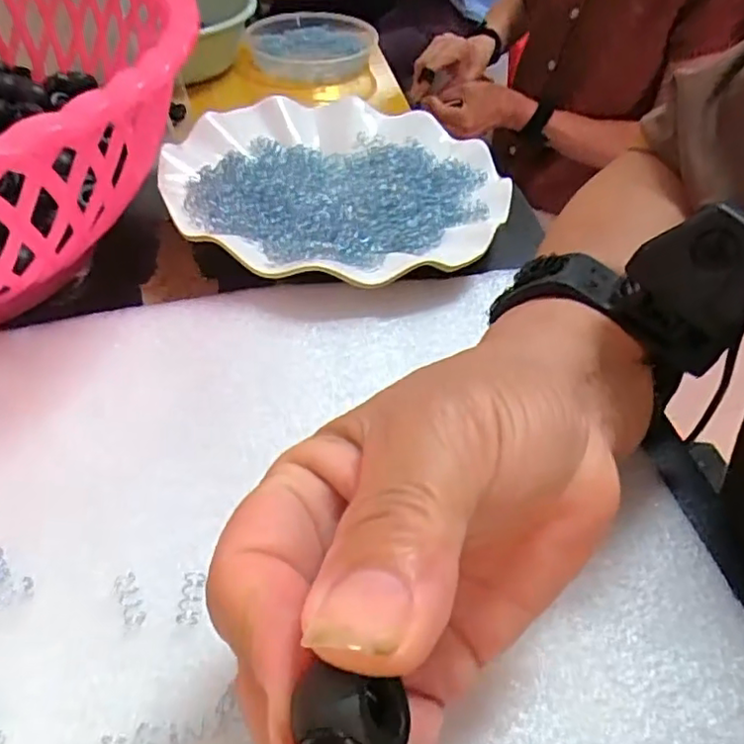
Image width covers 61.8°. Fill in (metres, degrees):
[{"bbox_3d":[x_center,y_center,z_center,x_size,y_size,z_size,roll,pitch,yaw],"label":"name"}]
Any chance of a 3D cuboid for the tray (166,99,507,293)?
[{"bbox_3d":[-0.018,-0.114,0.345,0.177,0.022,0.183,3,48,0],"label":"tray"}]

